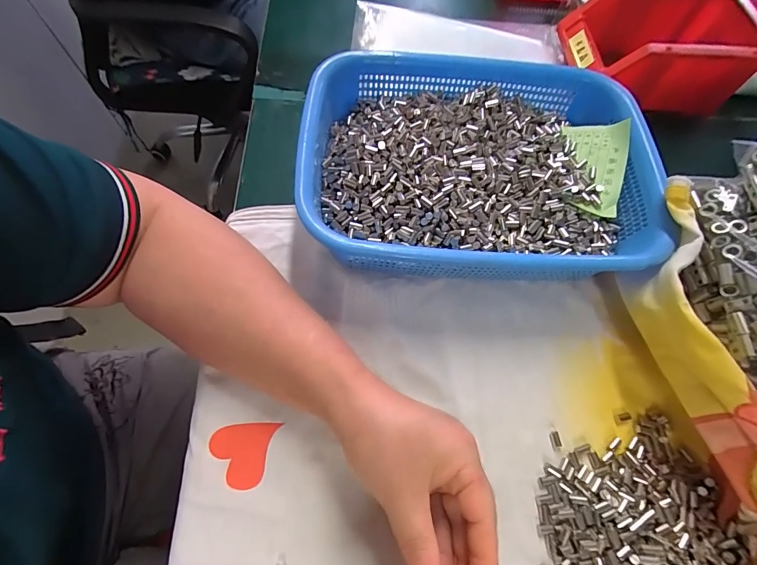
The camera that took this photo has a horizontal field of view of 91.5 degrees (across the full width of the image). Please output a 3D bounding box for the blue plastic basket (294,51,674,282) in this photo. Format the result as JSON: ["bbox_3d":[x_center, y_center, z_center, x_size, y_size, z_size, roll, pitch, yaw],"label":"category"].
[{"bbox_3d":[0.081,-0.097,0.321,0.278,0.077,0.209,0,65,-3],"label":"blue plastic basket"}]

